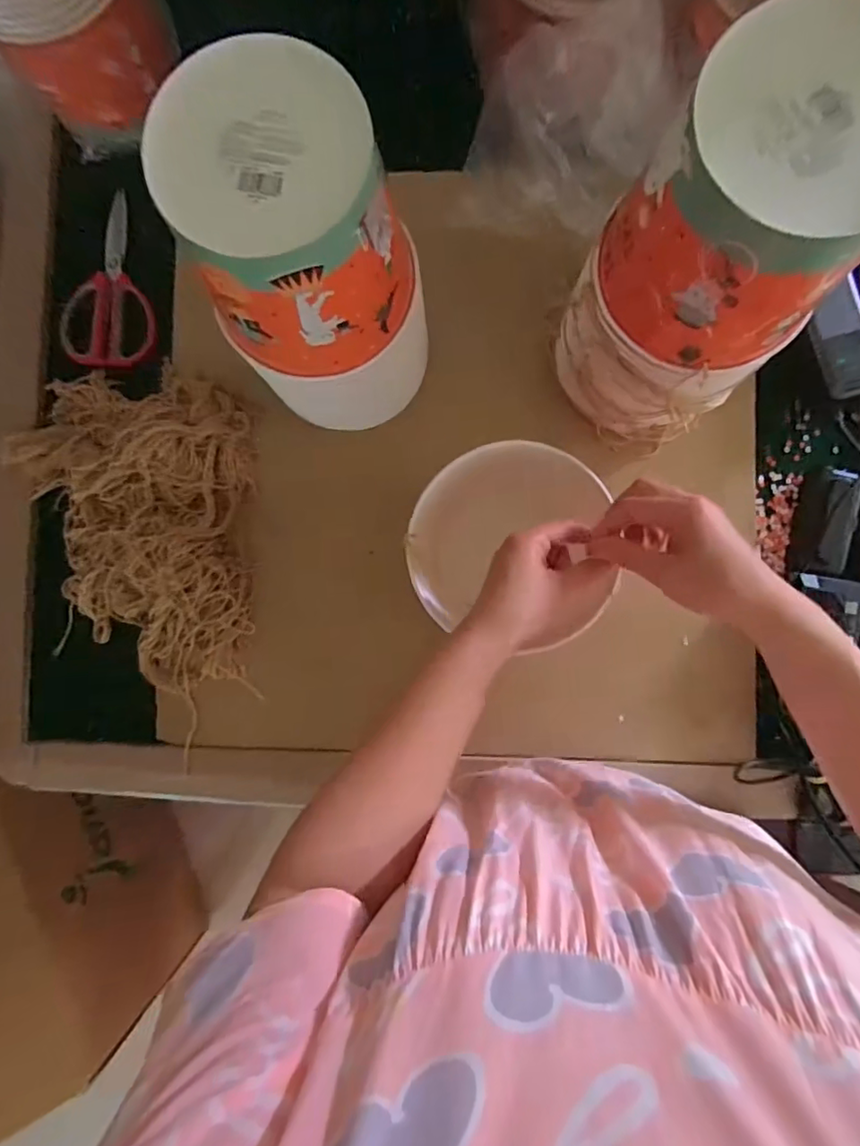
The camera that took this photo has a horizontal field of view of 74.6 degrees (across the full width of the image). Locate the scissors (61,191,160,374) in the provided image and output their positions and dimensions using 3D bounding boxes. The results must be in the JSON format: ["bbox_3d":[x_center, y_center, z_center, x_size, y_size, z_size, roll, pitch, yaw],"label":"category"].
[{"bbox_3d":[-0.336,-0.300,0.582,0.087,0.020,0.183,-7,87,1],"label":"scissors"}]

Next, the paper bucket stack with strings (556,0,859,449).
[{"bbox_3d":[0.201,-0.202,0.417,0.139,0.265,0.137,-36,87,0],"label":"paper bucket stack with strings"}]

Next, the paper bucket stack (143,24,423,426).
[{"bbox_3d":[-0.081,-0.217,0.449,0.148,0.282,0.141,-10,87,1],"label":"paper bucket stack"}]

